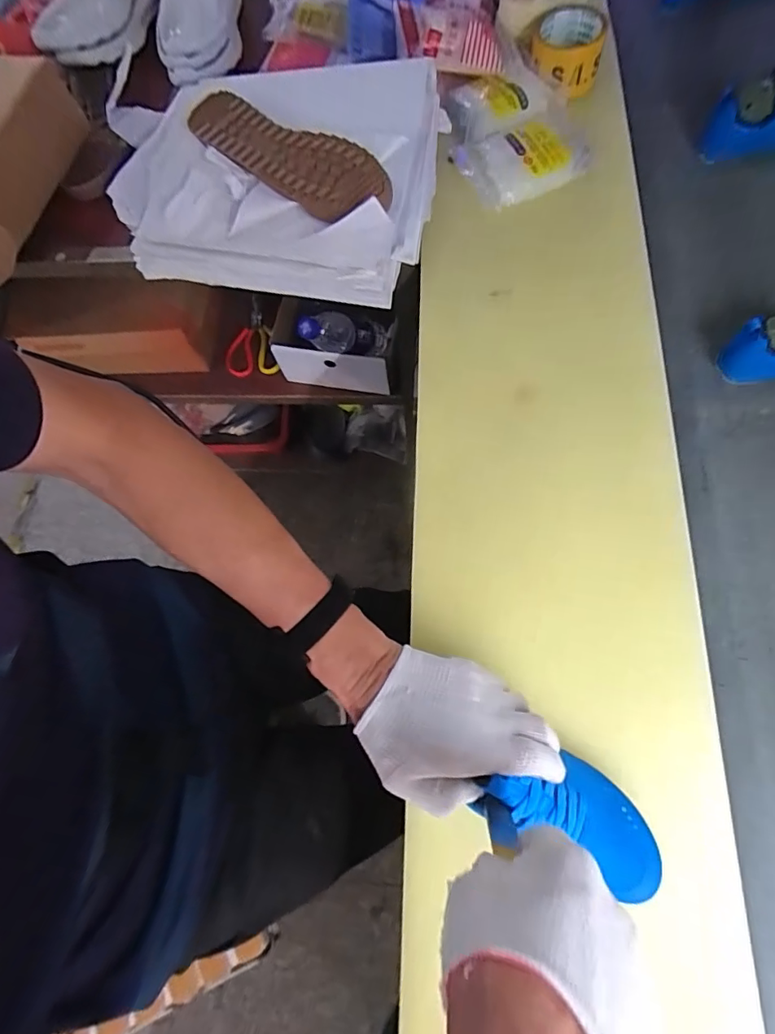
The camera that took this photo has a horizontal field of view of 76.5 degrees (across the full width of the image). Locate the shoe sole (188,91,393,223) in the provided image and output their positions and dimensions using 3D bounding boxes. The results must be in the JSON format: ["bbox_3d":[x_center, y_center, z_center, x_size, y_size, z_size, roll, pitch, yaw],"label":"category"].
[{"bbox_3d":[-0.124,-0.432,0.588,0.298,0.023,0.084,31,77,13],"label":"shoe sole"}]

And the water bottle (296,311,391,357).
[{"bbox_3d":[-0.065,-0.290,0.796,0.059,0.219,0.062,9,106,32],"label":"water bottle"}]

